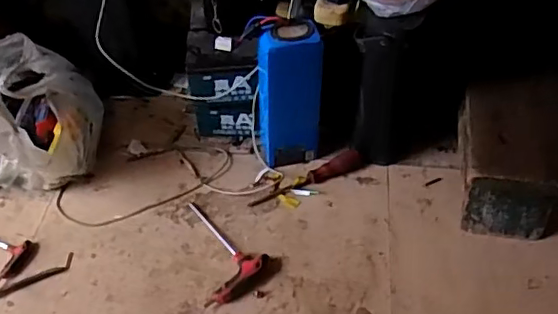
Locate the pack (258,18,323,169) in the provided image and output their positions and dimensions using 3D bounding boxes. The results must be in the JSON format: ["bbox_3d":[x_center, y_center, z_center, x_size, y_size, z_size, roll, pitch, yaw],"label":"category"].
[{"bbox_3d":[0.018,-0.096,0.973,0.102,0.263,0.070,-9,47,-6],"label":"pack"}]

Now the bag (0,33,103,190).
[{"bbox_3d":[-0.429,-0.075,0.958,0.179,0.283,0.263,0,47,3],"label":"bag"}]

